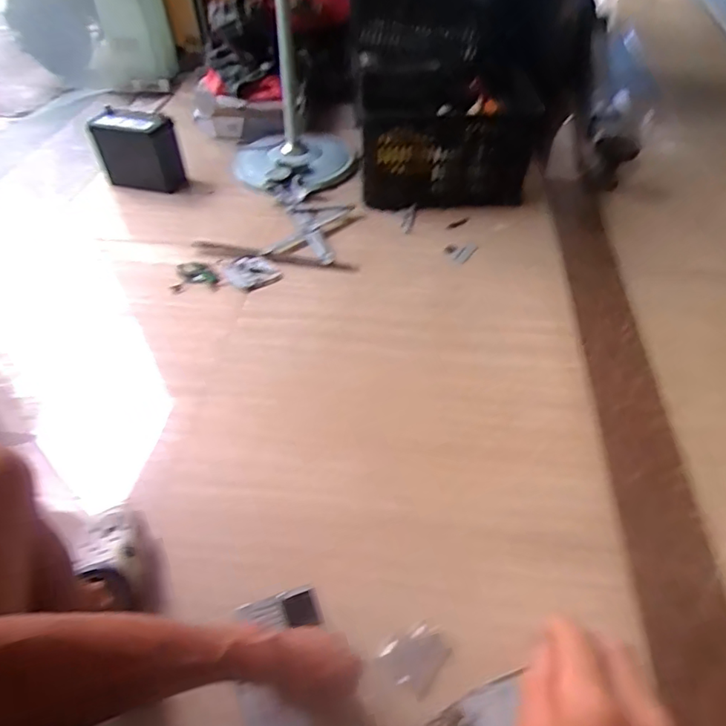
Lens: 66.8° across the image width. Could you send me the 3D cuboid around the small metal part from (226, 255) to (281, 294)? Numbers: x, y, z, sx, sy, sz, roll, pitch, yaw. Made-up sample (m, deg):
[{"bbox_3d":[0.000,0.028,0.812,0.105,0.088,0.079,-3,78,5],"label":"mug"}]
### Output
[{"bbox_3d":[-0.284,-0.235,1.406,0.122,0.016,0.122,-27,52,-22],"label":"small metal part"}]

